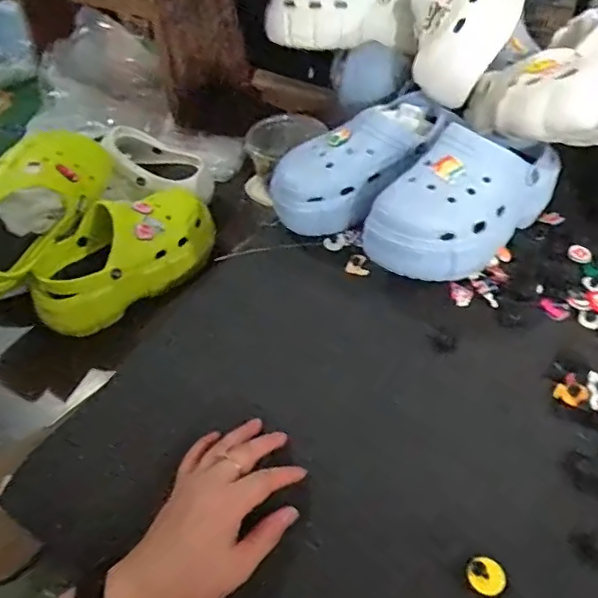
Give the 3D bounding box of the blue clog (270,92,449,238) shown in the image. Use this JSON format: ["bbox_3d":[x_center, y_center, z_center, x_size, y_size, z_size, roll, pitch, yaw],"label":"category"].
[{"bbox_3d":[0.072,-0.165,0.651,0.231,0.083,0.089,-36,51,1],"label":"blue clog"}]

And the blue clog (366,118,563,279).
[{"bbox_3d":[0.181,-0.104,0.604,0.242,0.117,0.103,-36,54,-25],"label":"blue clog"}]

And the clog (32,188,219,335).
[{"bbox_3d":[-0.227,-0.057,0.741,0.096,0.108,0.256,32,58,30],"label":"clog"}]

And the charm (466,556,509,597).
[{"bbox_3d":[0.135,0.199,0.400,0.028,0.006,0.025,23,53,24],"label":"charm"}]

